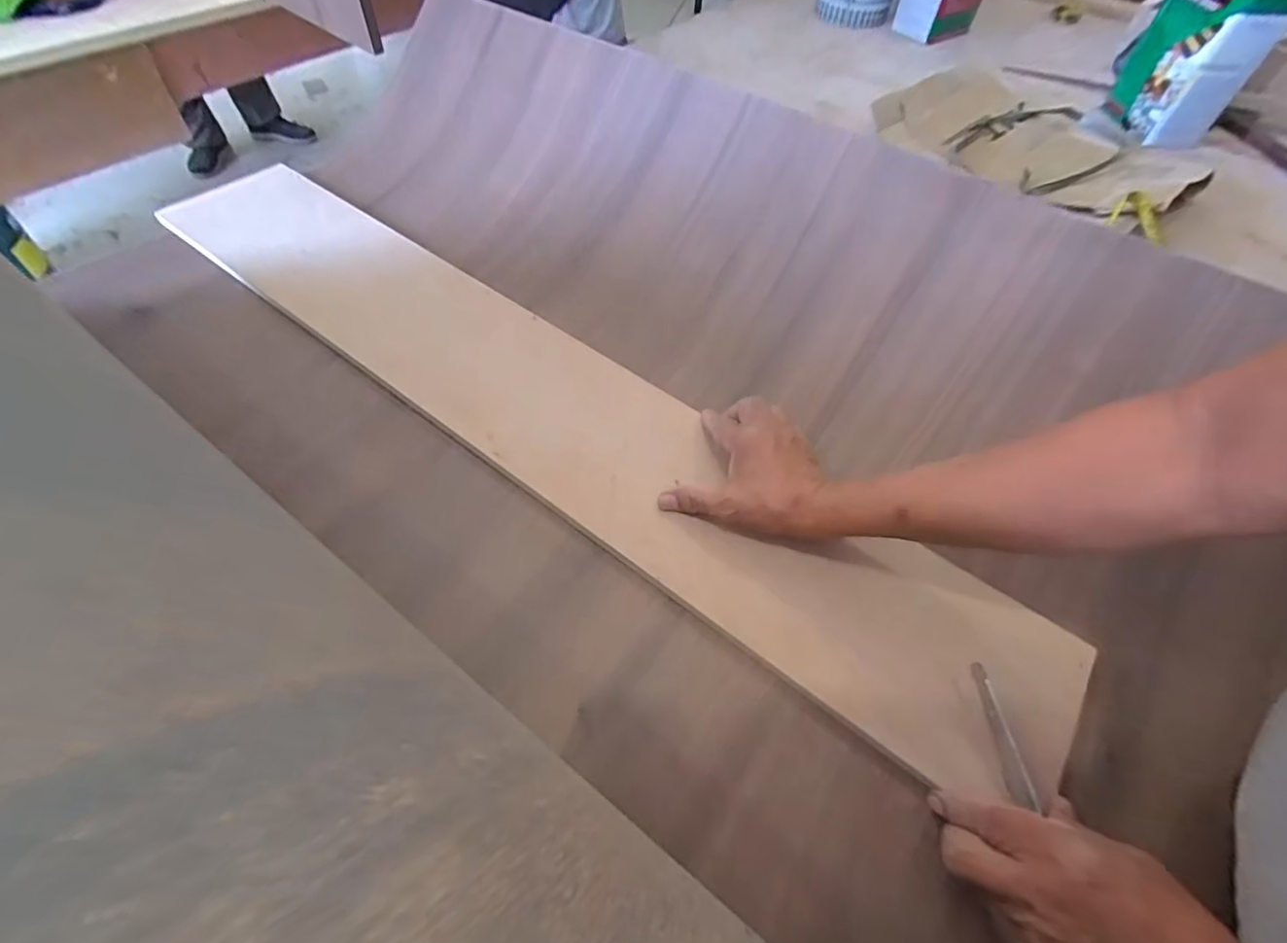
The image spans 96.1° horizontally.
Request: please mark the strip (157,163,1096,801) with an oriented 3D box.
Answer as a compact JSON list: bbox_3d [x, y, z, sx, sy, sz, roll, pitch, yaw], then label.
[{"bbox_3d":[-0.115,-0.084,0.574,1.030,0.019,0.175,33,59,18],"label":"strip"}]

